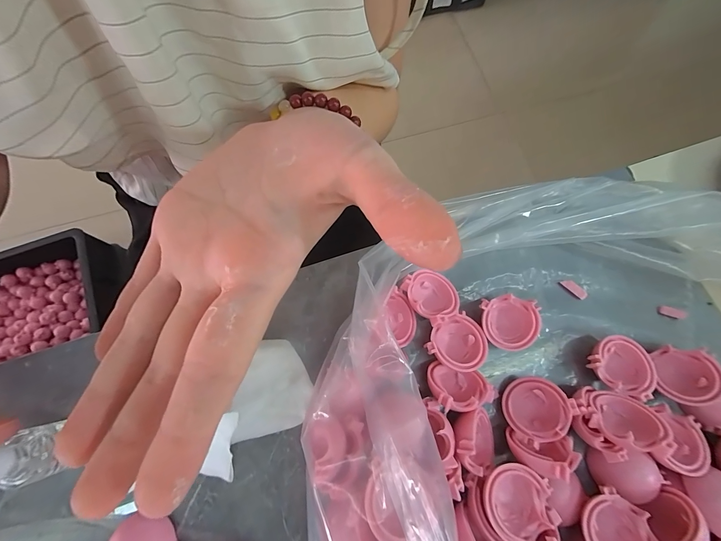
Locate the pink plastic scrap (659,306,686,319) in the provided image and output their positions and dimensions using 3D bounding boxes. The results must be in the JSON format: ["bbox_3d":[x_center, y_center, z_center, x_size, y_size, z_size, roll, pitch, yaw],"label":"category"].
[{"bbox_3d":[0.183,0.024,0.177,0.015,0.004,0.005,13,75,3],"label":"pink plastic scrap"}]

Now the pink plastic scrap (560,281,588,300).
[{"bbox_3d":[0.126,0.011,0.180,0.015,0.005,0.004,44,79,11],"label":"pink plastic scrap"}]

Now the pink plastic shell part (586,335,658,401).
[{"bbox_3d":[0.136,0.050,0.163,0.030,0.015,0.028,18,75,5],"label":"pink plastic shell part"}]

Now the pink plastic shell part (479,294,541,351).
[{"bbox_3d":[0.080,0.029,0.167,0.029,0.017,0.028,0,75,0],"label":"pink plastic shell part"}]

